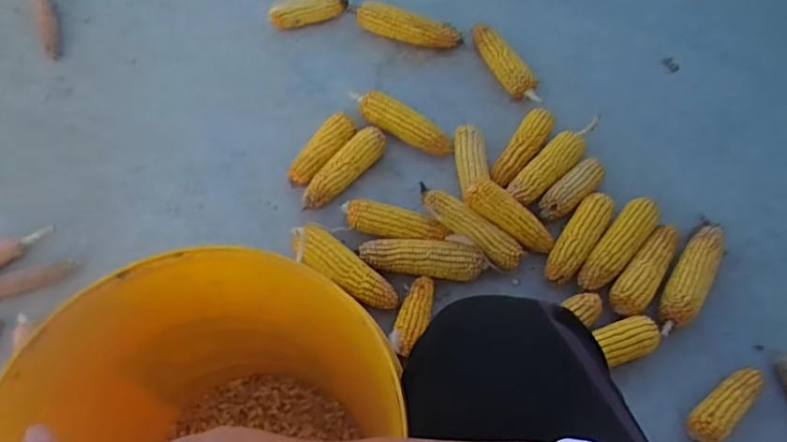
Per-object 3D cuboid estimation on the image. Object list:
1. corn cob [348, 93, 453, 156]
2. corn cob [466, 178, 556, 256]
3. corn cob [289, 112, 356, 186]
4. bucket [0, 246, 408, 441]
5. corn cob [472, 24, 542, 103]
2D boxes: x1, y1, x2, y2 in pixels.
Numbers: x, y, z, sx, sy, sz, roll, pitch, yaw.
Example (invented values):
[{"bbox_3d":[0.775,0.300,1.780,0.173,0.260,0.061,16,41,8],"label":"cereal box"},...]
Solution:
[{"bbox_3d":[0.010,-0.164,0.966,0.196,0.049,0.055,28,63,12],"label":"corn cob"},{"bbox_3d":[0.171,-0.004,0.843,0.148,0.042,0.045,37,64,-9],"label":"corn cob"},{"bbox_3d":[-0.113,-0.115,0.928,0.058,0.041,0.151,36,64,16],"label":"corn cob"},{"bbox_3d":[-0.155,0.230,0.539,0.256,0.327,0.288,-8,61,-8],"label":"bucket"},{"bbox_3d":[0.198,-0.287,1.049,0.045,0.051,0.196,-23,64,-16],"label":"corn cob"}]

